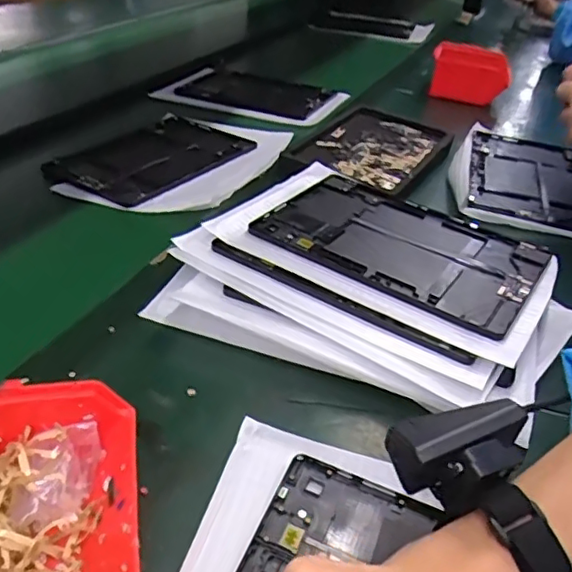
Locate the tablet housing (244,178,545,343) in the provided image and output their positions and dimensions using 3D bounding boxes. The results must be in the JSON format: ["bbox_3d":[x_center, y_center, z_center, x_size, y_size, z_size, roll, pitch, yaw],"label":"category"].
[{"bbox_3d":[0.105,-0.039,0.536,0.239,0.009,0.159,25,40,26],"label":"tablet housing"}]

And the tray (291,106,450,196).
[{"bbox_3d":[0.119,-0.184,0.782,0.156,0.035,0.254,19,36,21],"label":"tray"}]

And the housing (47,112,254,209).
[{"bbox_3d":[-0.165,-0.171,0.748,0.176,0.009,0.248,25,38,28],"label":"housing"}]

